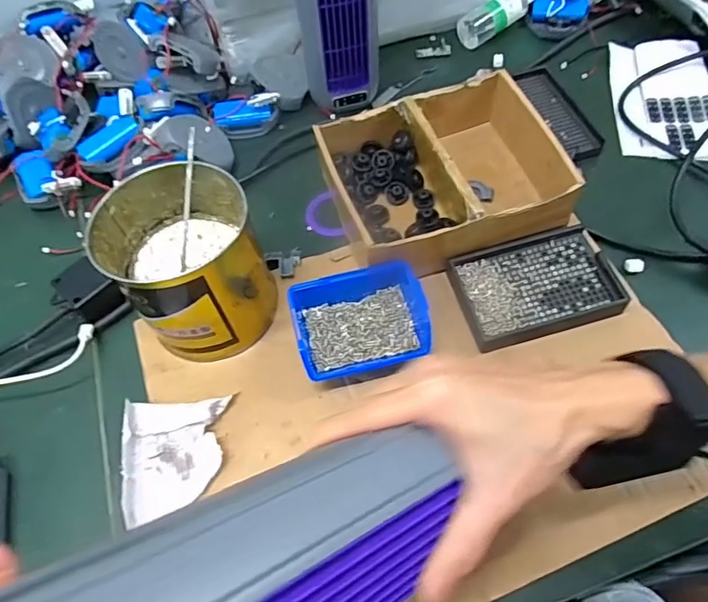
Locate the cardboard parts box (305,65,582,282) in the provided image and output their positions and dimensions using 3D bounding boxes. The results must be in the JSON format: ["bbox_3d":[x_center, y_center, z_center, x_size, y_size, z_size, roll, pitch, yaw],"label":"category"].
[{"bbox_3d":[0.082,-0.124,0.510,0.203,0.062,0.172,-18,60,-8],"label":"cardboard parts box"}]

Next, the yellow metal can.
[{"bbox_3d":[-0.137,-0.030,0.449,0.116,0.119,0.126,-1,59,2],"label":"yellow metal can"}]

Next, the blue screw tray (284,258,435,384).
[{"bbox_3d":[0.005,0.018,0.455,0.112,0.044,0.086,-14,60,-5],"label":"blue screw tray"}]

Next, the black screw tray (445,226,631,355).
[{"bbox_3d":[0.166,-0.013,0.476,0.138,0.018,0.095,-15,60,-6],"label":"black screw tray"}]

